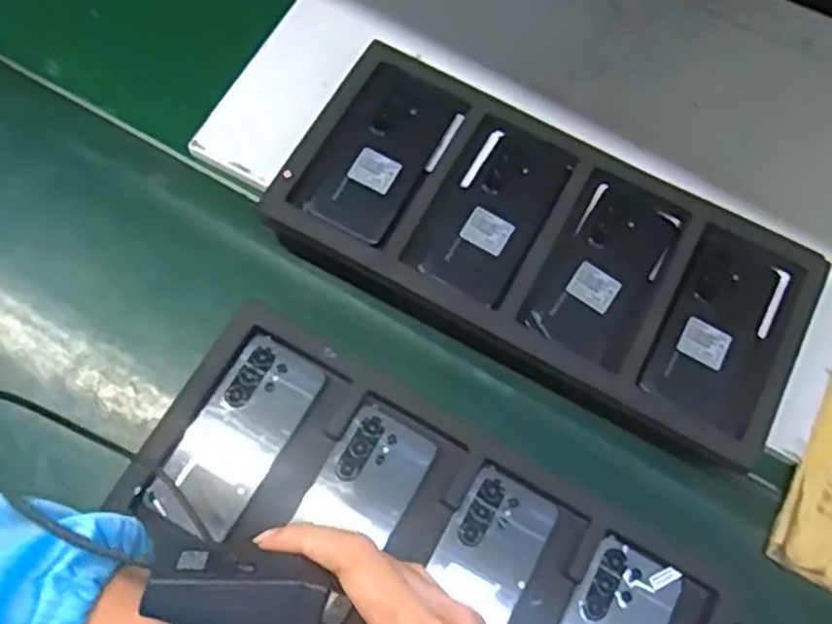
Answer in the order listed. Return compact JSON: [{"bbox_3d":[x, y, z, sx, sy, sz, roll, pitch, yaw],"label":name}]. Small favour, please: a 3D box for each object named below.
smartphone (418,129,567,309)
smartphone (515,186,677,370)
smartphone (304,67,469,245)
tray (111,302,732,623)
[{"bbox_3d":[0.073,-0.090,0.707,0.078,0.007,0.169,29,72,6],"label":"smartphone"},{"bbox_3d":[0.172,-0.039,0.692,0.091,0.007,0.173,28,71,6],"label":"smartphone"},{"bbox_3d":[-0.030,-0.149,0.718,0.089,0.011,0.173,26,71,5],"label":"smartphone"},{"bbox_3d":[0.010,0.194,0.610,0.478,0.045,0.196,31,73,8],"label":"tray"}]

